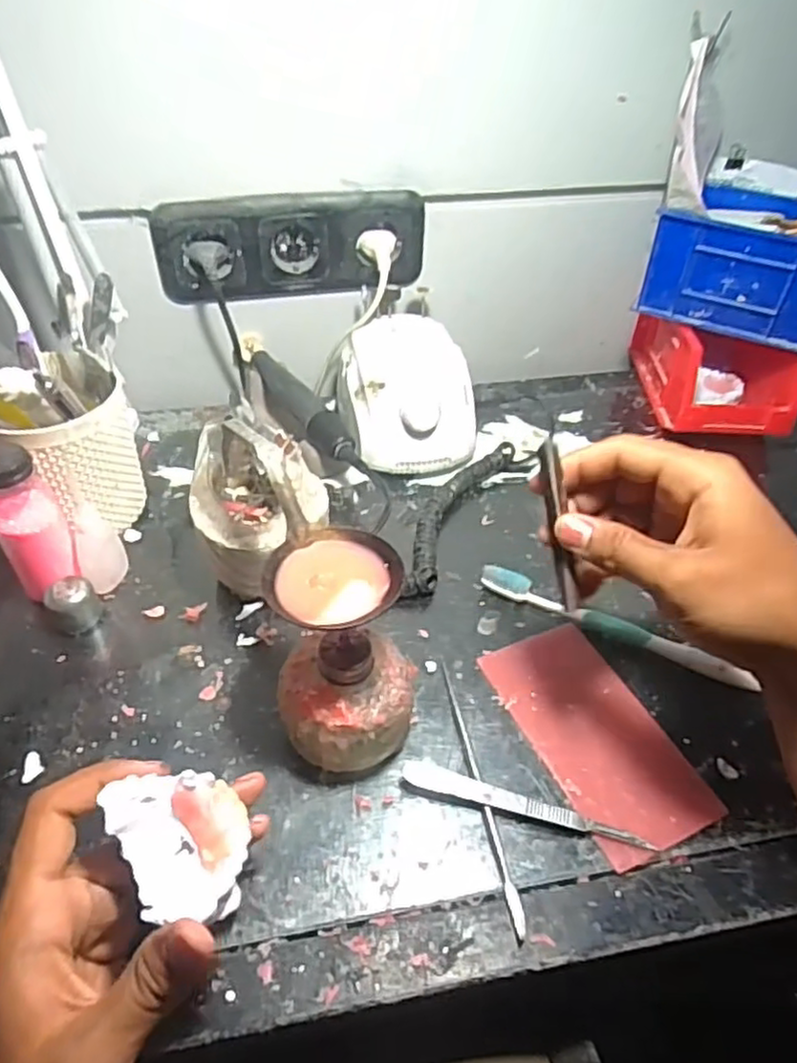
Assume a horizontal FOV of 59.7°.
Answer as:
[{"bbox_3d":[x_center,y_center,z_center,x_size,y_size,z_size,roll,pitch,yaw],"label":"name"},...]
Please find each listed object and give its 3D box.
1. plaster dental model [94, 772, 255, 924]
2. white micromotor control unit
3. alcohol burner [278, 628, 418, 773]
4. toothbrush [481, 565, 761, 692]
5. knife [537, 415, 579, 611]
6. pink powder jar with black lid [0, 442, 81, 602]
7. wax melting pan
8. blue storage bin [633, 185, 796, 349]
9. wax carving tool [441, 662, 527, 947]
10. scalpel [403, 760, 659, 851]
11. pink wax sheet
[{"bbox_3d":[-0.085,0.127,0.281,0.045,0.026,0.062,-24,51,-24],"label":"plaster dental model"},{"bbox_3d":[0.004,-0.116,0.595,0.103,0.079,0.135,-7,46,-10],"label":"white micromotor control unit"},{"bbox_3d":[-0.028,0.089,0.384,0.074,0.072,0.066,-10,47,-13],"label":"alcohol burner"},{"bbox_3d":[0.139,0.062,0.462,0.181,0.020,0.012,24,49,19],"label":"toothbrush"},{"bbox_3d":[0.082,-0.008,0.352,0.011,0.099,0.009,-14,12,-16],"label":"knife"},{"bbox_3d":[-0.229,0.000,0.438,0.040,0.116,0.039,1,45,-1],"label":"pink powder jar with black lid"},{"bbox_3d":[-0.044,-0.005,0.366,0.072,0.039,0.118,-14,48,-17],"label":"wax melting pan"},{"bbox_3d":[0.302,-0.221,0.580,0.160,0.085,0.101,25,49,21],"label":"blue storage bin"},{"bbox_3d":[0.045,0.140,0.389,0.007,0.006,0.160,-6,46,-9],"label":"wax carving tool"},{"bbox_3d":[0.069,0.149,0.379,0.134,0.007,0.015,12,46,9],"label":"scalpel"},{"bbox_3d":[0.116,0.118,0.415,0.075,0.004,0.145,-18,47,-18],"label":"pink wax sheet"}]

